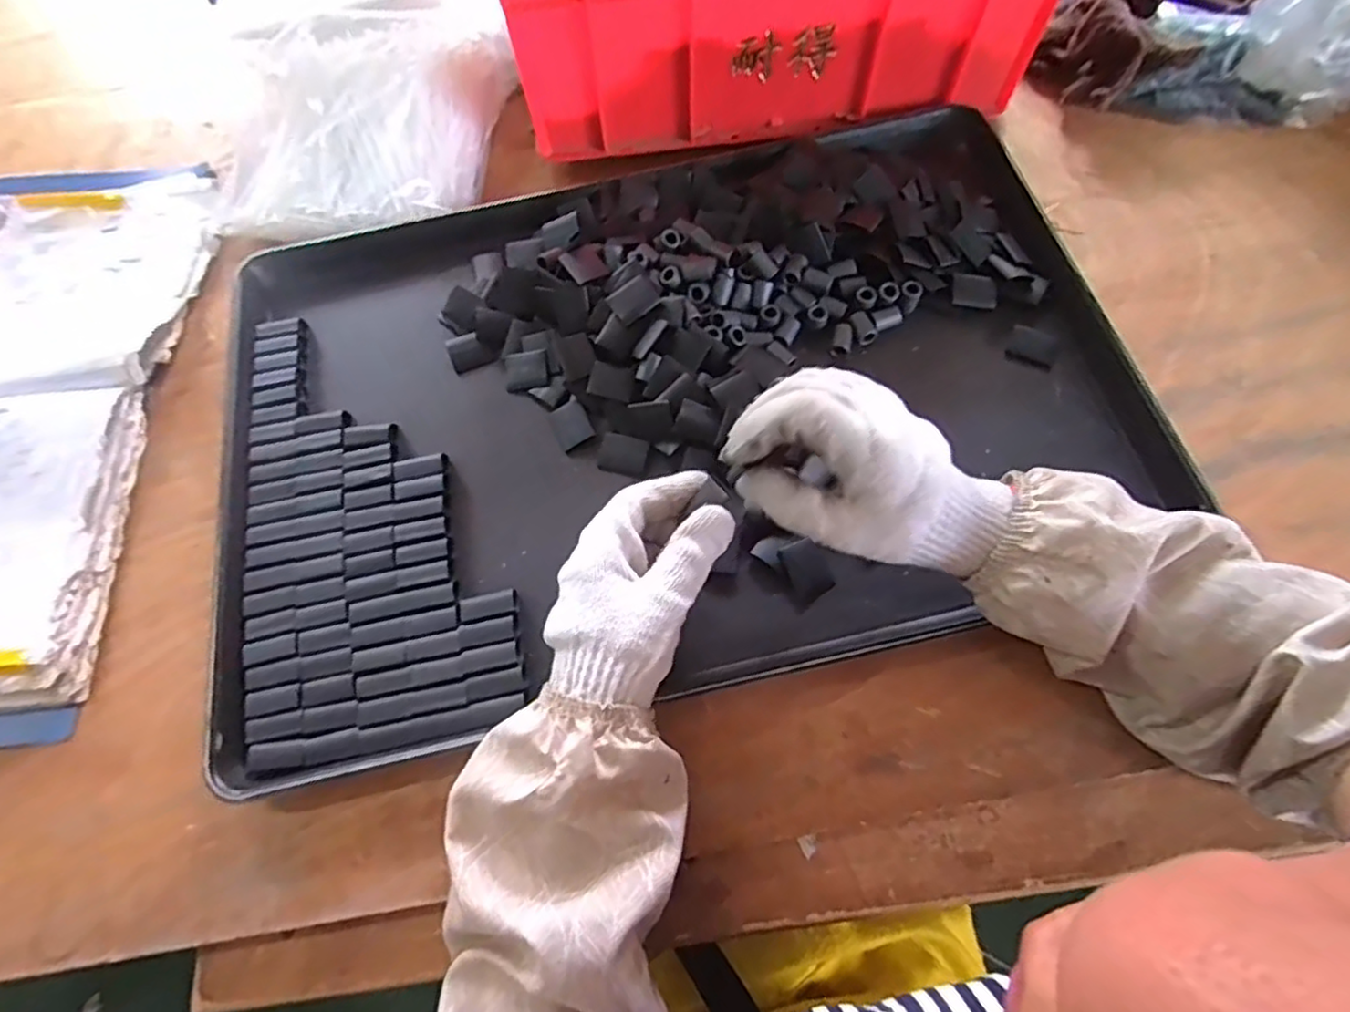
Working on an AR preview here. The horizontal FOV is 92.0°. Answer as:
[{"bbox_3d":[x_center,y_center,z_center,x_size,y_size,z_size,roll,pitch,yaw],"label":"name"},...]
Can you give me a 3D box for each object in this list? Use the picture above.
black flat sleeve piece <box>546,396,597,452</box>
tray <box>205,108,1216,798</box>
[{"bbox_3d":[-0.072,-0.057,0.451,0.025,0.008,0.032,-29,69,-9],"label":"black flat sleeve piece"},{"bbox_3d":[-0.009,-0.082,0.447,0.592,0.040,0.397,-14,67,-3],"label":"tray"}]

